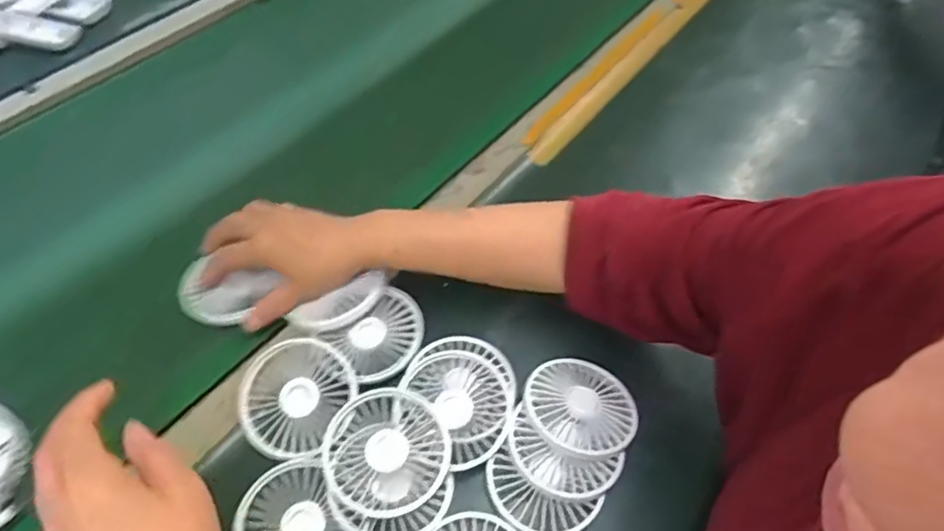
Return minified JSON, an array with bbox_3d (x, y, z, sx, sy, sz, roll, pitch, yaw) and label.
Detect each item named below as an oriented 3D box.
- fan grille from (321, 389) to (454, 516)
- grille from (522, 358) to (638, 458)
[{"bbox_3d":[-0.062,0.134,0.433,0.085,0.017,0.085,1,54,-1],"label":"fan grille"},{"bbox_3d":[0.085,0.108,0.464,0.086,0.013,0.080,1,54,-1],"label":"grille"}]

